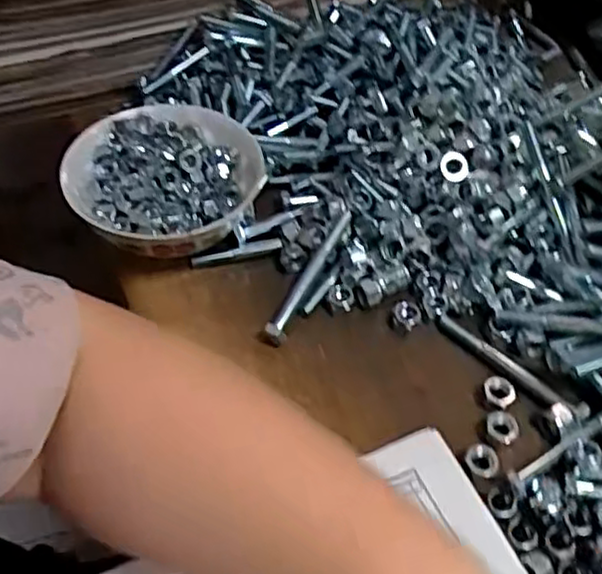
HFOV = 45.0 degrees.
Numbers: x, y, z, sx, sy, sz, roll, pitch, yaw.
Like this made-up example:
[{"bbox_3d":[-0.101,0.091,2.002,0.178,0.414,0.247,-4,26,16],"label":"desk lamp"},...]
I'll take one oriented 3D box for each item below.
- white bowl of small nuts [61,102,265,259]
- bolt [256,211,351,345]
[{"bbox_3d":[-0.092,-0.067,0.503,0.121,0.067,0.129,1,49,-1],"label":"white bowl of small nuts"},{"bbox_3d":[0.005,-0.007,0.484,0.017,0.019,0.105,24,53,19],"label":"bolt"}]

